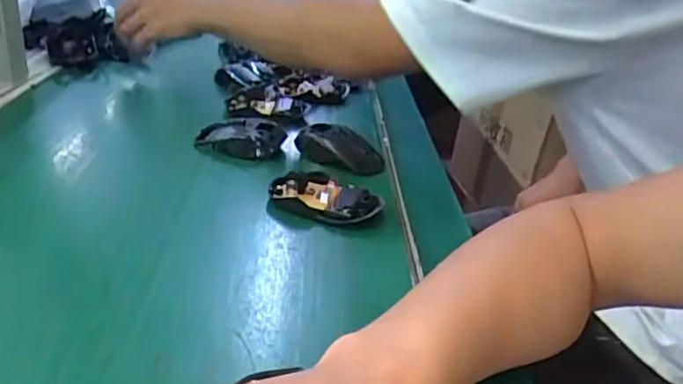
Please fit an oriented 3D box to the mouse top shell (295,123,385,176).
[{"bbox_3d":[-0.002,-0.044,0.562,0.085,0.021,0.050,10,27,6],"label":"mouse top shell"}]

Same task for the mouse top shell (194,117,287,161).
[{"bbox_3d":[-0.096,-0.053,0.564,0.083,0.022,0.051,1,28,-11],"label":"mouse top shell"}]

